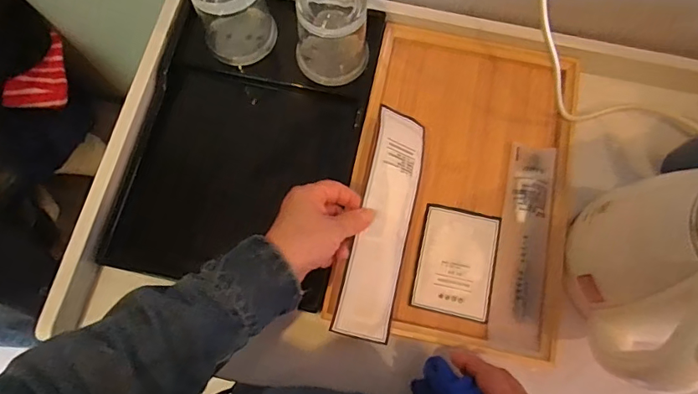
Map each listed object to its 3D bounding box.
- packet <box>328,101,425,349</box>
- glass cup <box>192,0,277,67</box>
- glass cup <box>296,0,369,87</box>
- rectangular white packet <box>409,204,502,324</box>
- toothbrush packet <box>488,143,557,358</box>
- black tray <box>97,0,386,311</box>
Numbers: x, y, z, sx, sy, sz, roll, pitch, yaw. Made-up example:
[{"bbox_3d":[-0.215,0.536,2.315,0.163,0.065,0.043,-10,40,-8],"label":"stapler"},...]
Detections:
[{"bbox_3d":[0.035,0.022,0.444,0.056,0.007,0.216,20,75,-23],"label":"packet"},{"bbox_3d":[-0.117,-0.190,0.482,0.074,0.101,0.061,-17,73,-6],"label":"glass cup"},{"bbox_3d":[-0.017,-0.166,0.484,0.076,0.105,0.062,6,72,1],"label":"glass cup"},{"bbox_3d":[0.108,0.064,0.474,0.076,0.008,0.106,12,73,3],"label":"rectangular white packet"},{"bbox_3d":[0.176,0.046,0.473,0.047,0.013,0.207,12,73,3],"label":"toothbrush packet"},{"bbox_3d":[-0.104,-0.068,0.494,0.227,0.036,0.322,12,73,3],"label":"black tray"}]

